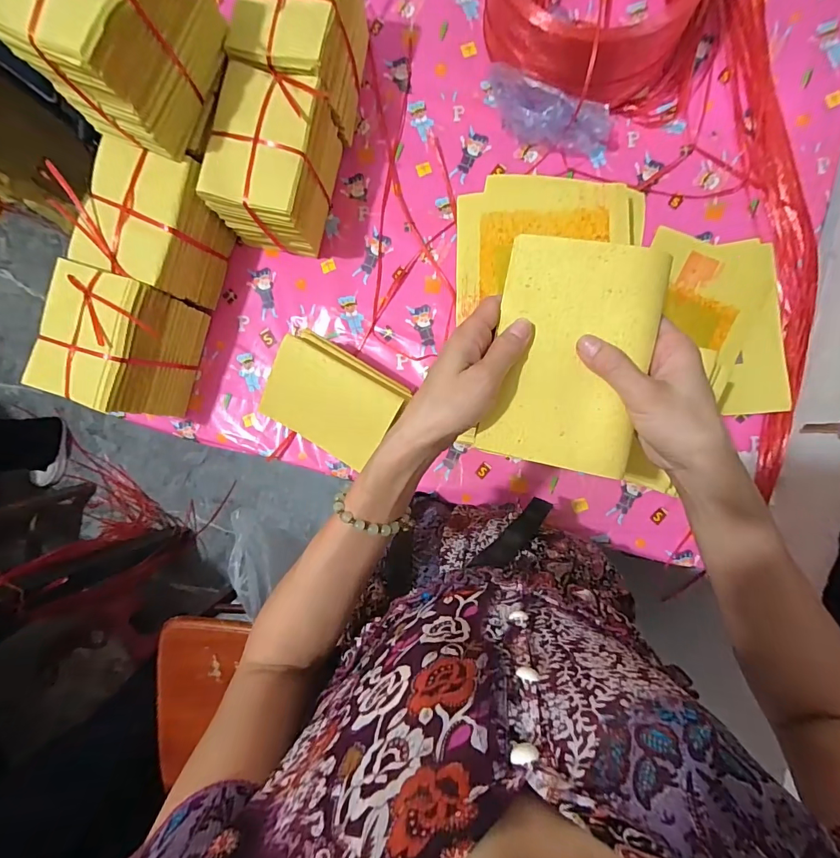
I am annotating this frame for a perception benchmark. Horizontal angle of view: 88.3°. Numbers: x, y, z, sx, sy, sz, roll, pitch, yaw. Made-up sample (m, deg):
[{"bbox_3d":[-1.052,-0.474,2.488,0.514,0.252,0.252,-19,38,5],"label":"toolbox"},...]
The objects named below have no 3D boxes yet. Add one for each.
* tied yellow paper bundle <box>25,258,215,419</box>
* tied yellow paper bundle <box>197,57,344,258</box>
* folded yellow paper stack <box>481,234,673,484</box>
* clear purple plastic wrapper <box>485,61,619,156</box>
[{"bbox_3d":[-0.398,-0.112,0.583,0.120,0.143,0.162,16,91,4],"label":"tied yellow paper bundle"},{"bbox_3d":[-0.187,-0.341,0.576,0.116,0.150,0.164,12,91,5],"label":"tied yellow paper bundle"},{"bbox_3d":[0.108,-0.053,0.310,0.106,0.017,0.157,11,91,5],"label":"folded yellow paper stack"},{"bbox_3d":[0.180,-0.435,0.591,0.196,0.059,0.079,19,91,4],"label":"clear purple plastic wrapper"}]

